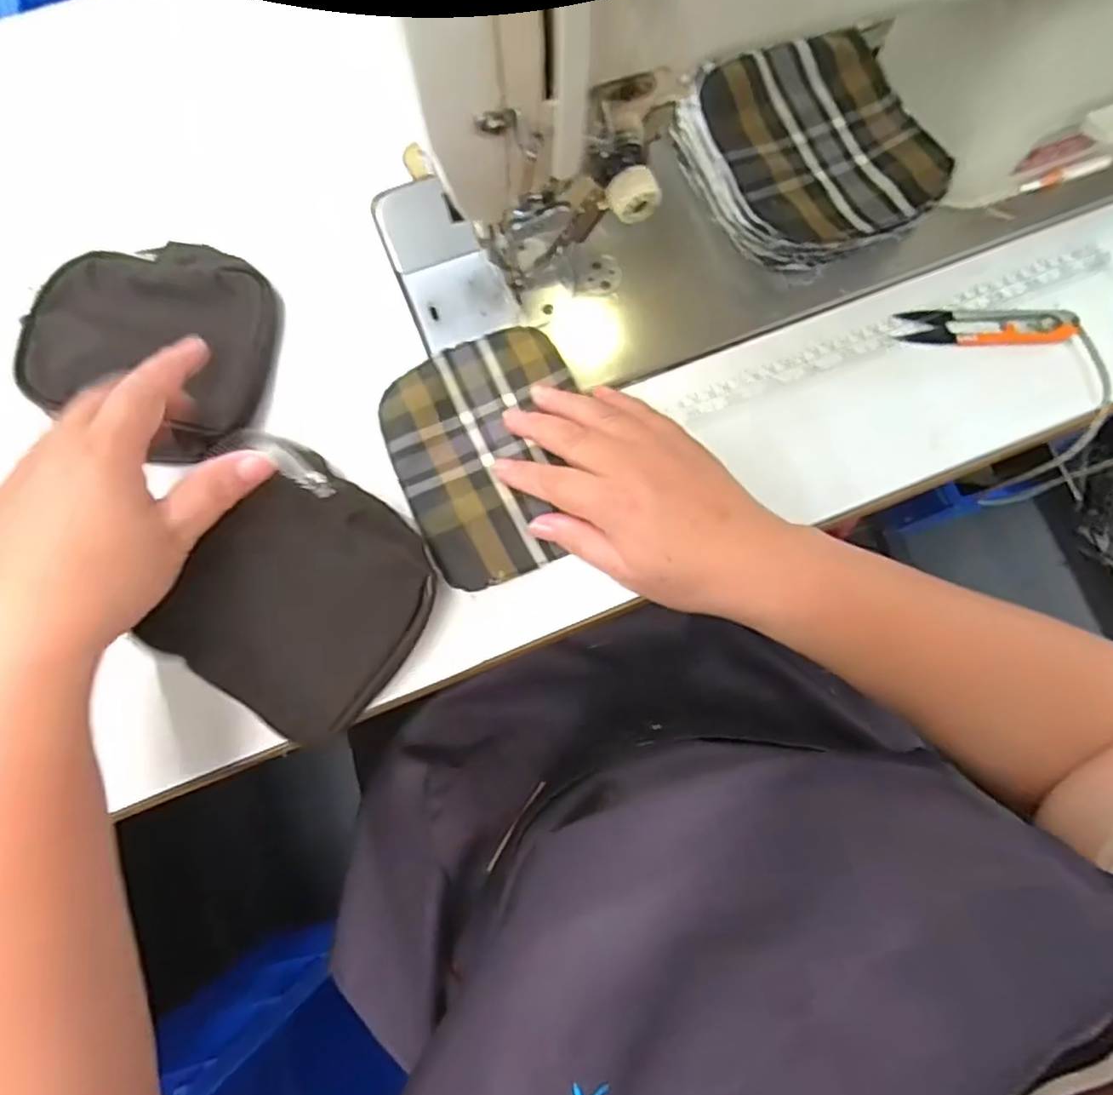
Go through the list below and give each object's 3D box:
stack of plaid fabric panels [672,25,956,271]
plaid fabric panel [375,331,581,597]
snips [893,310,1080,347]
[{"bbox_3d":[0.155,-0.241,0.397,0.130,0.038,0.139,-20,79,-6],"label":"stack of plaid fabric panels"},{"bbox_3d":[-0.035,-0.053,0.369,0.109,0.009,0.137,-21,79,-6],"label":"plaid fabric panel"},{"bbox_3d":[0.258,-0.134,0.386,0.096,0.013,0.025,1,77,-1],"label":"snips"}]

